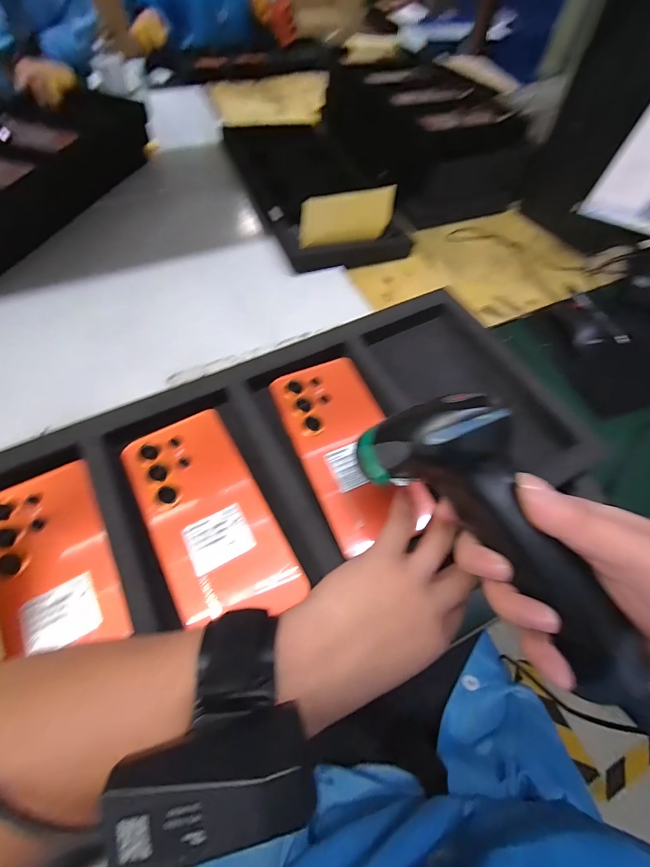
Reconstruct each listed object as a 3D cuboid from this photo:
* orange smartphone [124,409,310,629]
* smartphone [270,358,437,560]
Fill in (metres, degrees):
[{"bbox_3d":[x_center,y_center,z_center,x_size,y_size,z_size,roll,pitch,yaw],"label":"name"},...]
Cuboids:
[{"bbox_3d":[-0.086,0.057,0.262,0.076,0.014,0.161,-26,66,-16],"label":"orange smartphone"},{"bbox_3d":[0.019,0.005,0.295,0.079,0.016,0.161,-20,64,-12],"label":"smartphone"}]

